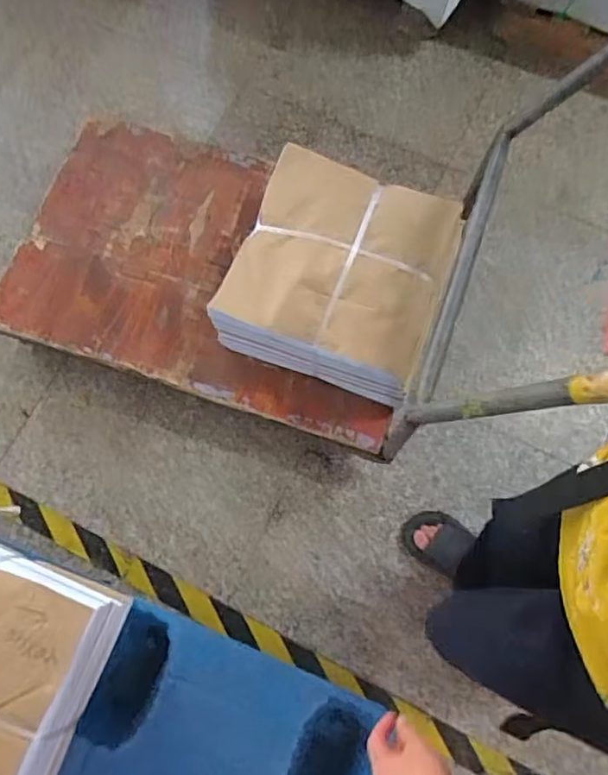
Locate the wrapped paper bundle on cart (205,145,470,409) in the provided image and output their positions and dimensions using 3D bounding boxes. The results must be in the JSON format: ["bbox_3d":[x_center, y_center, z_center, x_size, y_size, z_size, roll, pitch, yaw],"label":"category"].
[{"bbox_3d":[0.080,-0.237,1.163,0.383,0.164,0.411,19,75,6],"label":"wrapped paper bundle on cart"}]

